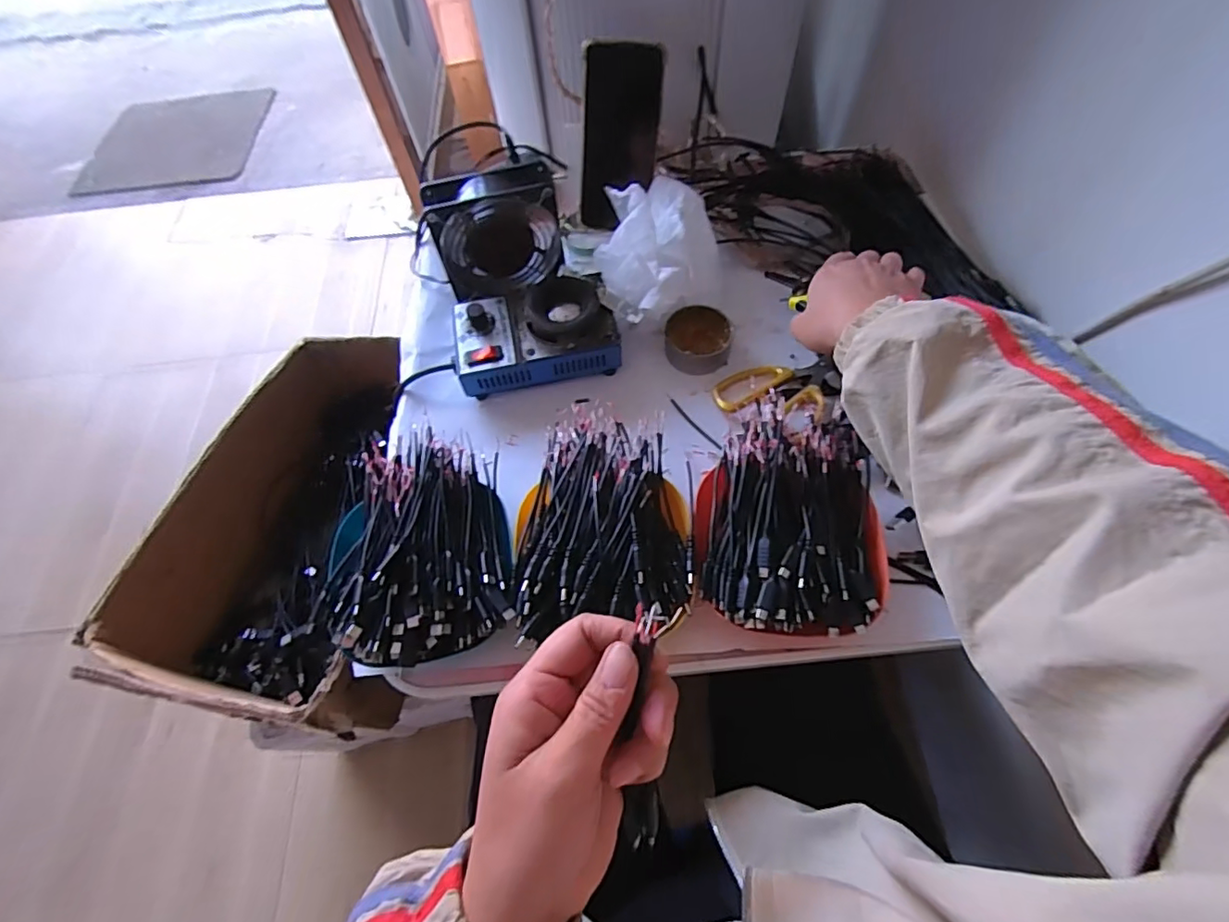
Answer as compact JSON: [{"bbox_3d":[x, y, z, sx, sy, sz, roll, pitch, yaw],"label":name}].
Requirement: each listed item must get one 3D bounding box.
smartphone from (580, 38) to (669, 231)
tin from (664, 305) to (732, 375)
[{"bbox_3d":[0.006,-0.322,0.565,0.076,0.160,0.008,4,35,1],"label":"smartphone"},{"bbox_3d":[0.079,-0.118,0.539,0.060,0.028,0.063,-1,62,2],"label":"tin"}]

